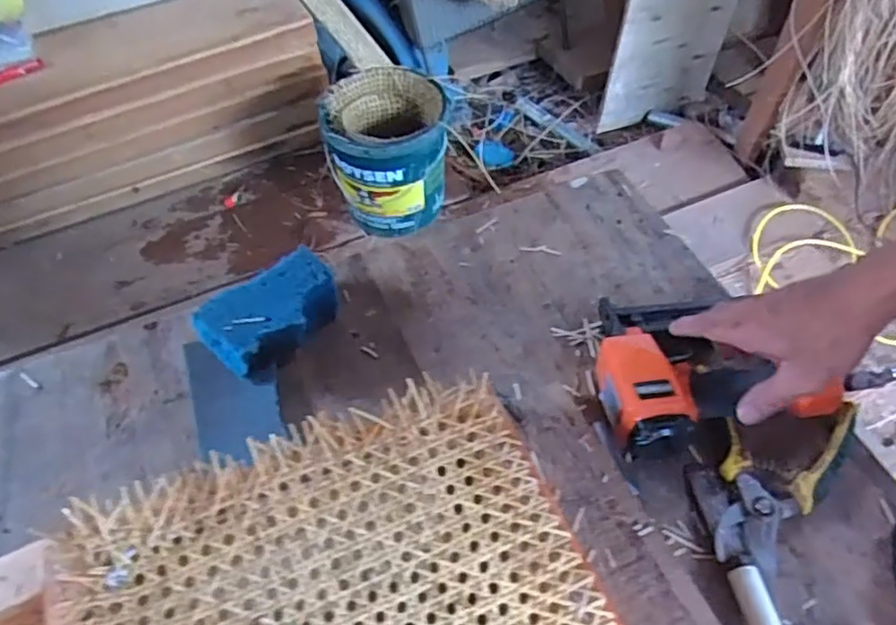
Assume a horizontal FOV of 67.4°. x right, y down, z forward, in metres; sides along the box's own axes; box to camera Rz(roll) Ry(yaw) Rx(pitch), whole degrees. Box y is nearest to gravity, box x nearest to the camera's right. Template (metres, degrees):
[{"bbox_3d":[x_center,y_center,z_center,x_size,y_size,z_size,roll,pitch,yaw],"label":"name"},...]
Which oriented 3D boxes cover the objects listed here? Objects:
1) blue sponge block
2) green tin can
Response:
[{"bbox_3d":[-0.161,0.001,0.633,0.069,0.062,0.131,35,61,23],"label":"blue sponge block"},{"bbox_3d":[-0.147,-0.375,1.681,0.290,0.340,0.266,-3,53,-2],"label":"green tin can"}]

